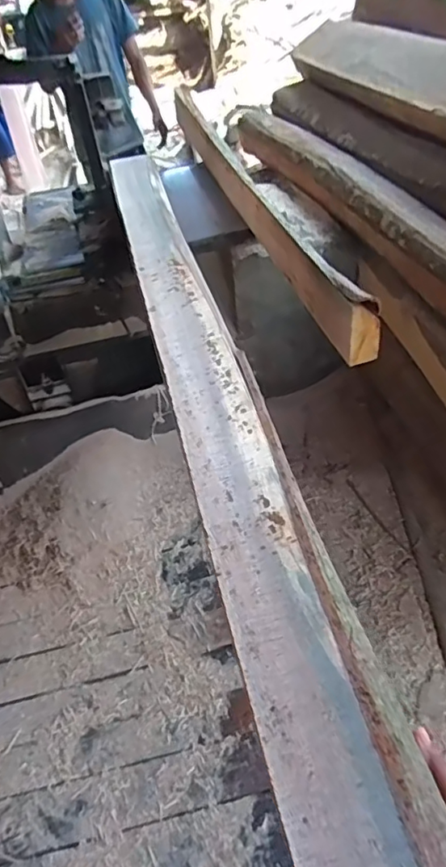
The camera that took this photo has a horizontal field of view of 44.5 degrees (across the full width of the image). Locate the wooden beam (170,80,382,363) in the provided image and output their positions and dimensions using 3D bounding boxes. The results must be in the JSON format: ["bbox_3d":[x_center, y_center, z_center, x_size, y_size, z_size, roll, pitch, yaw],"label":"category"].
[{"bbox_3d":[0.071,-0.754,1.690,0.061,0.151,1.676,-15,45,-7],"label":"wooden beam"}]

